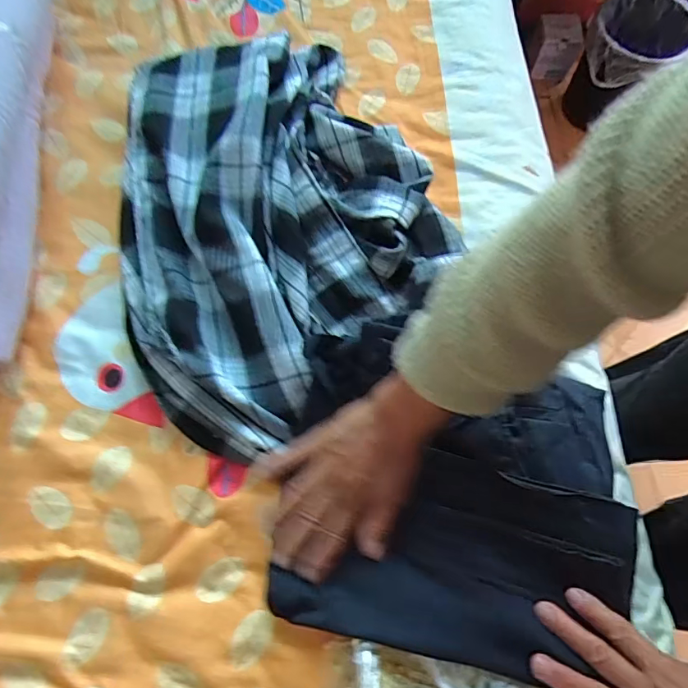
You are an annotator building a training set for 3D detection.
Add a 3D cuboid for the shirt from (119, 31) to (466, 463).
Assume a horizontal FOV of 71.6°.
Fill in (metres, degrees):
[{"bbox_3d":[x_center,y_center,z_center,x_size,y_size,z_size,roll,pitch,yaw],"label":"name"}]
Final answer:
[{"bbox_3d":[-0.089,-0.152,0.517,0.353,0.078,0.452,-27,72,-7],"label":"shirt"}]

